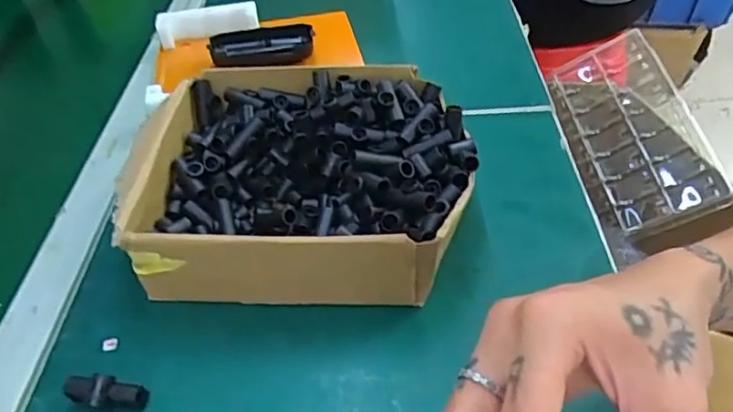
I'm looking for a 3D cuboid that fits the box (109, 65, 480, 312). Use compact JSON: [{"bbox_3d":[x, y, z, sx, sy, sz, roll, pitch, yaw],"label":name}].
[{"bbox_3d":[-0.050,-0.024,0.474,0.246,0.076,0.210,2,44,6],"label":"box"}]

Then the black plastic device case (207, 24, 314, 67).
[{"bbox_3d":[-0.115,-0.176,0.663,0.111,0.033,0.028,-9,43,-3],"label":"black plastic device case"}]

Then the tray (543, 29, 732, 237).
[{"bbox_3d":[0.343,-0.096,0.779,0.146,0.026,0.279,-25,57,26],"label":"tray"}]

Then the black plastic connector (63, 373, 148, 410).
[{"bbox_3d":[-0.163,0.117,0.372,0.054,0.020,0.017,4,44,8],"label":"black plastic connector"}]

